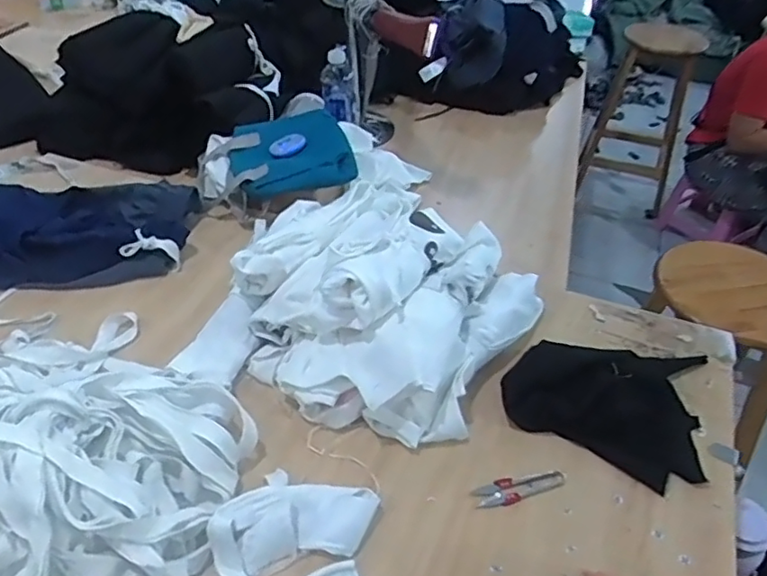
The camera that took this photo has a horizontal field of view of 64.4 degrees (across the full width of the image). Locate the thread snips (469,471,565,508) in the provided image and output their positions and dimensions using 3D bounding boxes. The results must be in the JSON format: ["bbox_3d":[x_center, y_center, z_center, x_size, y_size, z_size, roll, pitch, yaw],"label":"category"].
[{"bbox_3d":[0.145,0.214,0.654,0.099,0.011,0.029,-13,44,-16],"label":"thread snips"}]

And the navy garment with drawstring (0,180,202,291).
[{"bbox_3d":[-0.538,-0.072,0.911,0.502,0.079,0.200,-8,43,-12],"label":"navy garment with drawstring"}]

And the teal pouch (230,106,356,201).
[{"bbox_3d":[-0.155,-0.226,1.028,0.202,0.055,0.188,-5,43,-8],"label":"teal pouch"}]

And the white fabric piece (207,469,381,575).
[{"bbox_3d":[-0.090,0.243,0.589,0.144,0.034,0.140,10,43,8],"label":"white fabric piece"}]

